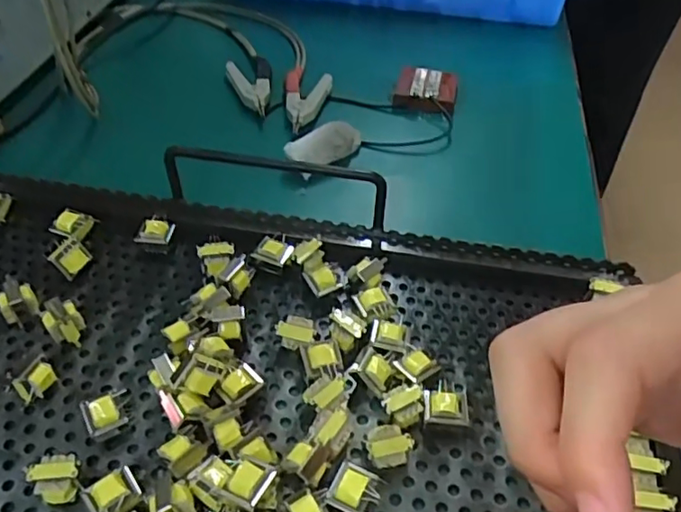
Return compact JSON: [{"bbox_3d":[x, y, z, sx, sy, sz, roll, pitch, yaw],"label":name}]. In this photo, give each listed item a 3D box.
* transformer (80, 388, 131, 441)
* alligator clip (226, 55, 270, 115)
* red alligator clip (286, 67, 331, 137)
[{"bbox_3d":[-0.106,0.074,0.270,0.020,0.016,0.015,-14,48,-15],"label":"transformer"},{"bbox_3d":[-0.074,-0.140,0.486,0.036,0.013,0.082,-7,47,-9],"label":"alligator clip"},{"bbox_3d":[-0.025,-0.127,0.471,0.037,0.011,0.089,-1,46,-4],"label":"red alligator clip"}]

